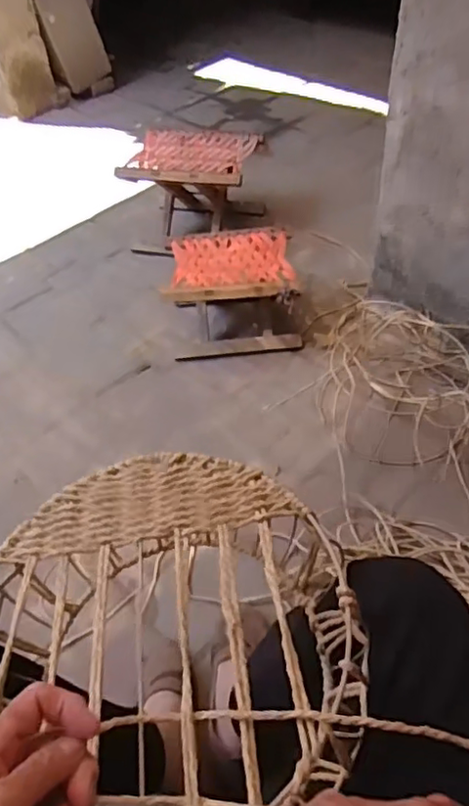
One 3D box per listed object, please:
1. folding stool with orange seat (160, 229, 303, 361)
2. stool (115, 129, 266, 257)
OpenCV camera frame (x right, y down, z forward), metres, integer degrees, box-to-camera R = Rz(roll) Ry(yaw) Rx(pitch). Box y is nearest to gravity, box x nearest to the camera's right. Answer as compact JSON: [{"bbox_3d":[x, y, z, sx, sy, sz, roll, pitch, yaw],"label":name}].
[{"bbox_3d":[0.000,-0.244,1.384,0.270,0.196,0.239,-2,48,3],"label":"folding stool with orange seat"},{"bbox_3d":[-0.105,-0.549,1.647,0.322,0.235,0.334,6,49,10],"label":"stool"}]

